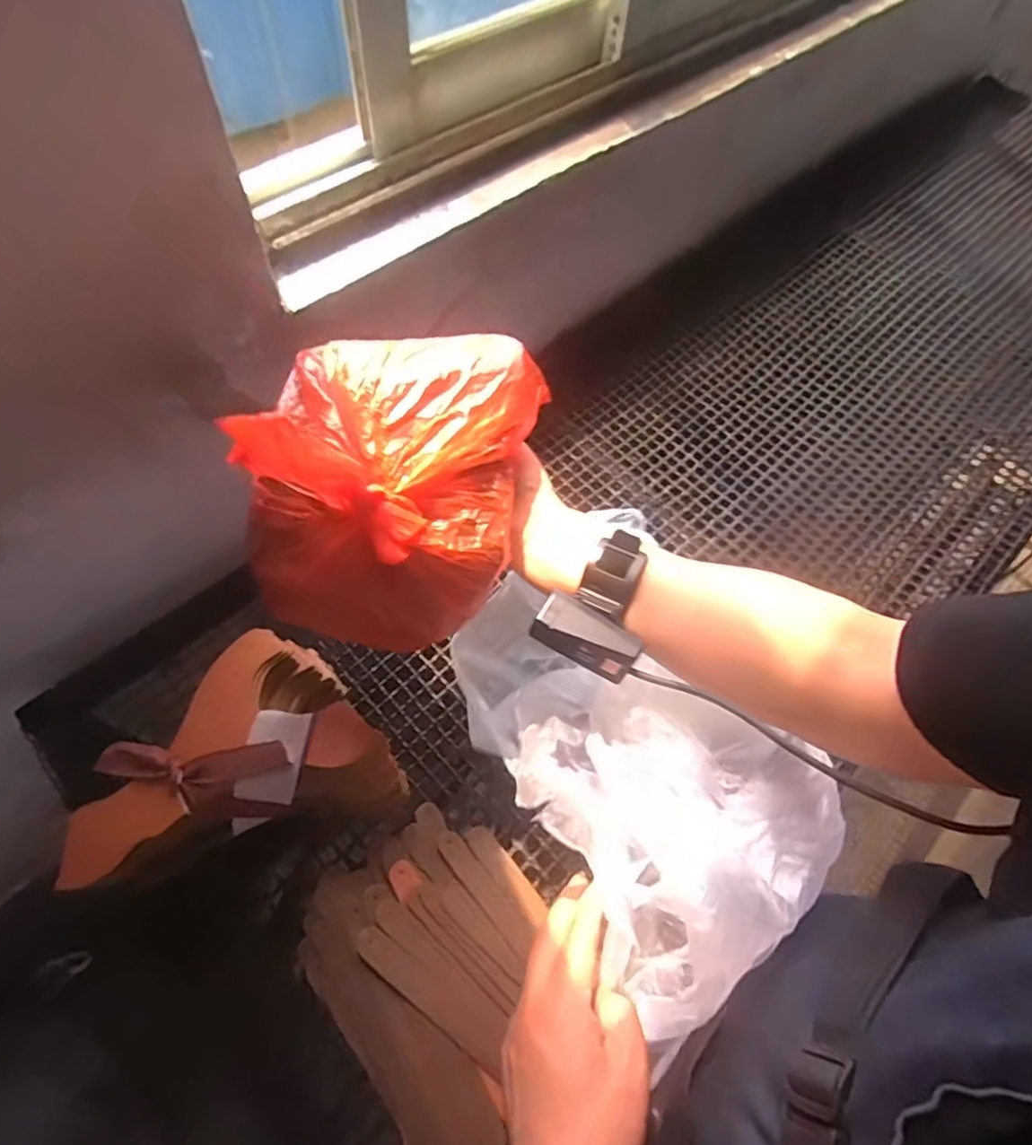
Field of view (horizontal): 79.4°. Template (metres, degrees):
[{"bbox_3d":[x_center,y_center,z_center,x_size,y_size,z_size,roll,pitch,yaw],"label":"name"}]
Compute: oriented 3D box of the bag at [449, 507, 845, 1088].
[{"bbox_3d":[0.059,0.132,0.483,0.186,0.138,0.339,-35,39,-19],"label":"bag"}]

